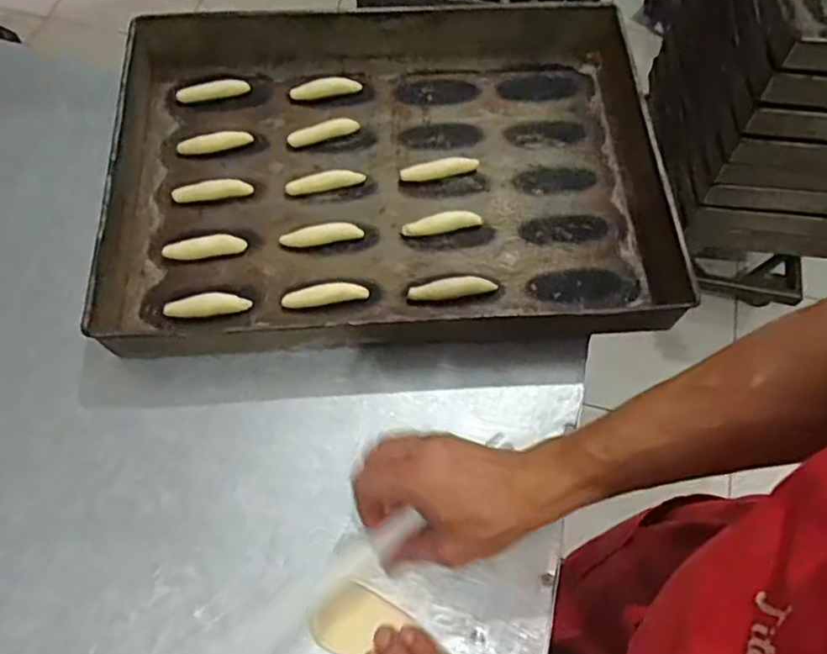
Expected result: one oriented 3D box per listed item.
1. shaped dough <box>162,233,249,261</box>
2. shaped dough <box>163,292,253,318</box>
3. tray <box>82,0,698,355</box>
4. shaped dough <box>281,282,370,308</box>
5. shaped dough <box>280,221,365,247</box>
[{"bbox_3d":[-0.198,-0.077,0.636,0.075,0.011,0.022,-10,66,-7],"label":"shaped dough"},{"bbox_3d":[-0.188,-0.021,0.610,0.077,0.011,0.022,-7,66,-5],"label":"shaped dough"},{"bbox_3d":[-0.018,-0.164,0.659,0.534,0.057,0.385,-1,65,-2],"label":"tray"},{"bbox_3d":[-0.081,-0.031,0.617,0.077,0.009,0.019,-7,66,-5],"label":"shaped dough"},{"bbox_3d":[-0.089,-0.089,0.646,0.079,0.014,0.019,-10,66,-6],"label":"shaped dough"}]

